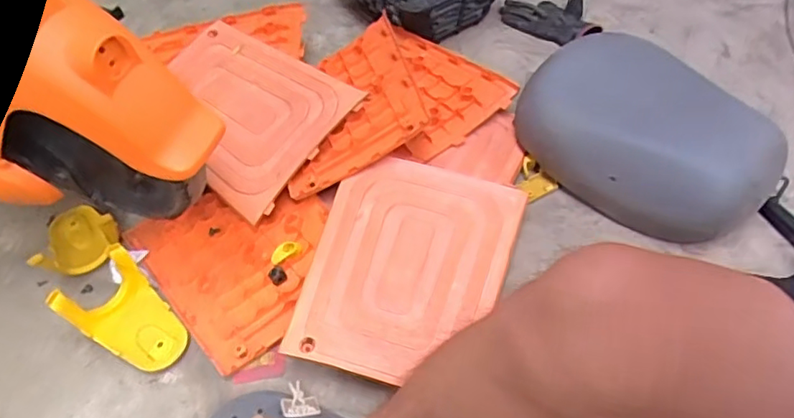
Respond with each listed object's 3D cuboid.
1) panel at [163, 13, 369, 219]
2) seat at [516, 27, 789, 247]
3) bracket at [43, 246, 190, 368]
[{"bbox_3d":[-0.251,-0.160,0.887,0.314,0.022,0.246,33,76,17],"label":"panel"},{"bbox_3d":[0.354,-0.107,0.825,0.245,0.133,0.346,-30,55,-17],"label":"seat"},{"bbox_3d":[-0.350,0.140,0.736,0.148,0.074,0.107,31,61,27],"label":"bracket"}]

